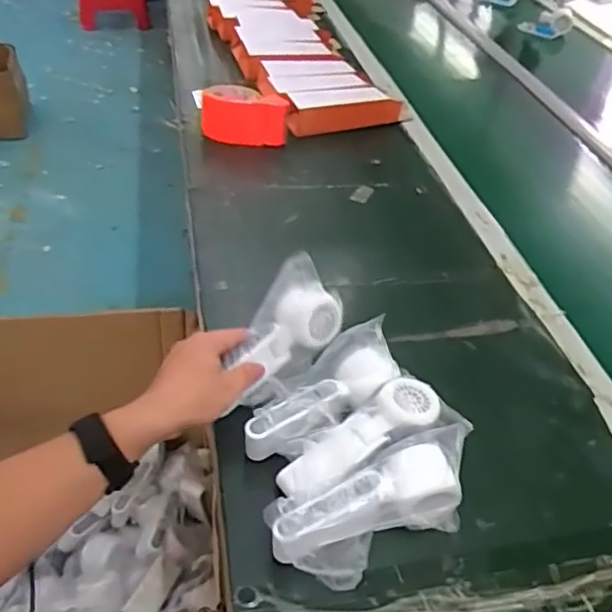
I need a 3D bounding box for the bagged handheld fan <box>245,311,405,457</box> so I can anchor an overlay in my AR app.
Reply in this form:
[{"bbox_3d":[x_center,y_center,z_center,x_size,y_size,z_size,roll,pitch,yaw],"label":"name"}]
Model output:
[{"bbox_3d":[0.018,0.079,0.588,0.179,0.054,0.072,-36,56,-23],"label":"bagged handheld fan"}]

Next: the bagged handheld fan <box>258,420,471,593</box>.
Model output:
[{"bbox_3d":[0.064,0.167,0.517,0.187,0.064,0.070,-17,47,-24],"label":"bagged handheld fan"}]

